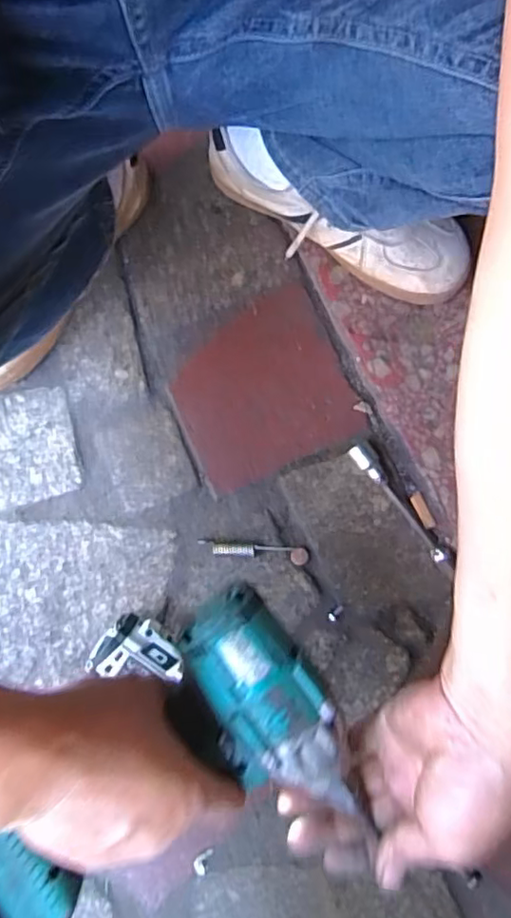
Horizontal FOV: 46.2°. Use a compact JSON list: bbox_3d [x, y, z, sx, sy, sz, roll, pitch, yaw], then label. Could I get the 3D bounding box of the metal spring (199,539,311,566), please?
[{"bbox_3d":[-0.002,0.081,0.526,0.095,0.012,0.015,5,80,0],"label":"metal spring"}]

